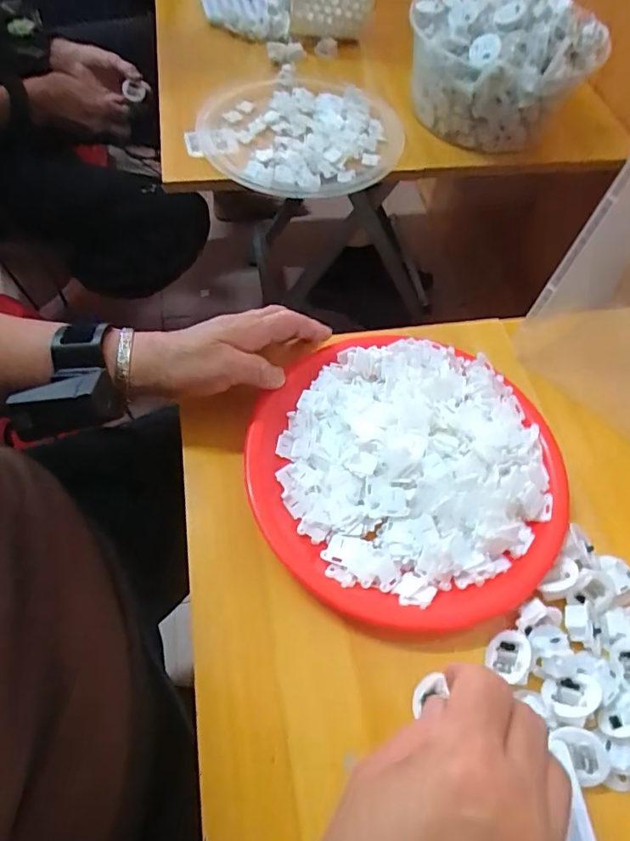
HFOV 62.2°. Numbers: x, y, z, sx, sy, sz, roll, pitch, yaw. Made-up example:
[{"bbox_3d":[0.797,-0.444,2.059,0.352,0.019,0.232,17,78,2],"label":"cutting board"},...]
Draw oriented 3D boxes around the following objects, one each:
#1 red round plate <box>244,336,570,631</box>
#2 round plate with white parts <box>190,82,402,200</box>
[{"bbox_3d":[0.068,0.030,0.382,0.224,0.031,0.217,0,58,0],"label":"red round plate"},{"bbox_3d":[-0.017,-0.344,0.621,0.229,0.028,0.237,0,58,0],"label":"round plate with white parts"}]

